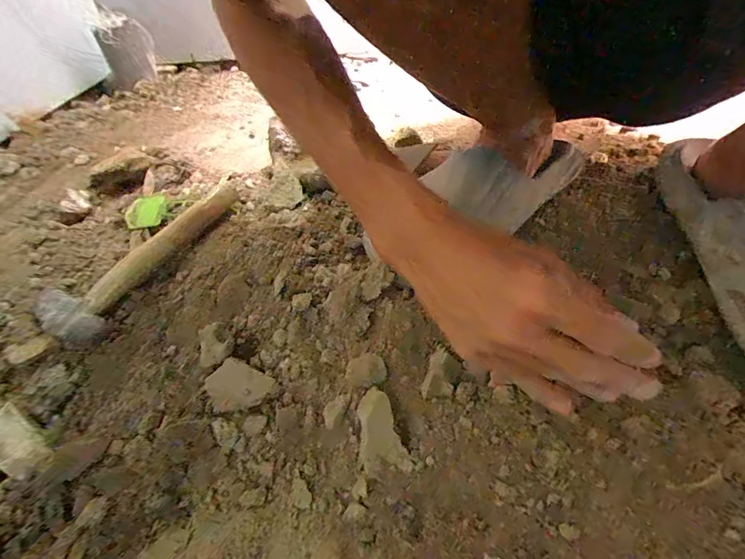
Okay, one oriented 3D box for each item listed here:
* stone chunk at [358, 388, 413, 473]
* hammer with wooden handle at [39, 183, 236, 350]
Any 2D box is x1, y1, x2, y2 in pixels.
[{"bbox_3d":[0.004,0.118,0.314,0.033,0.010,0.061,-19,74,-9],"label":"stone chunk"},{"bbox_3d":[-0.253,-0.039,0.454,0.088,0.023,0.247,13,47,20],"label":"hammer with wooden handle"}]

